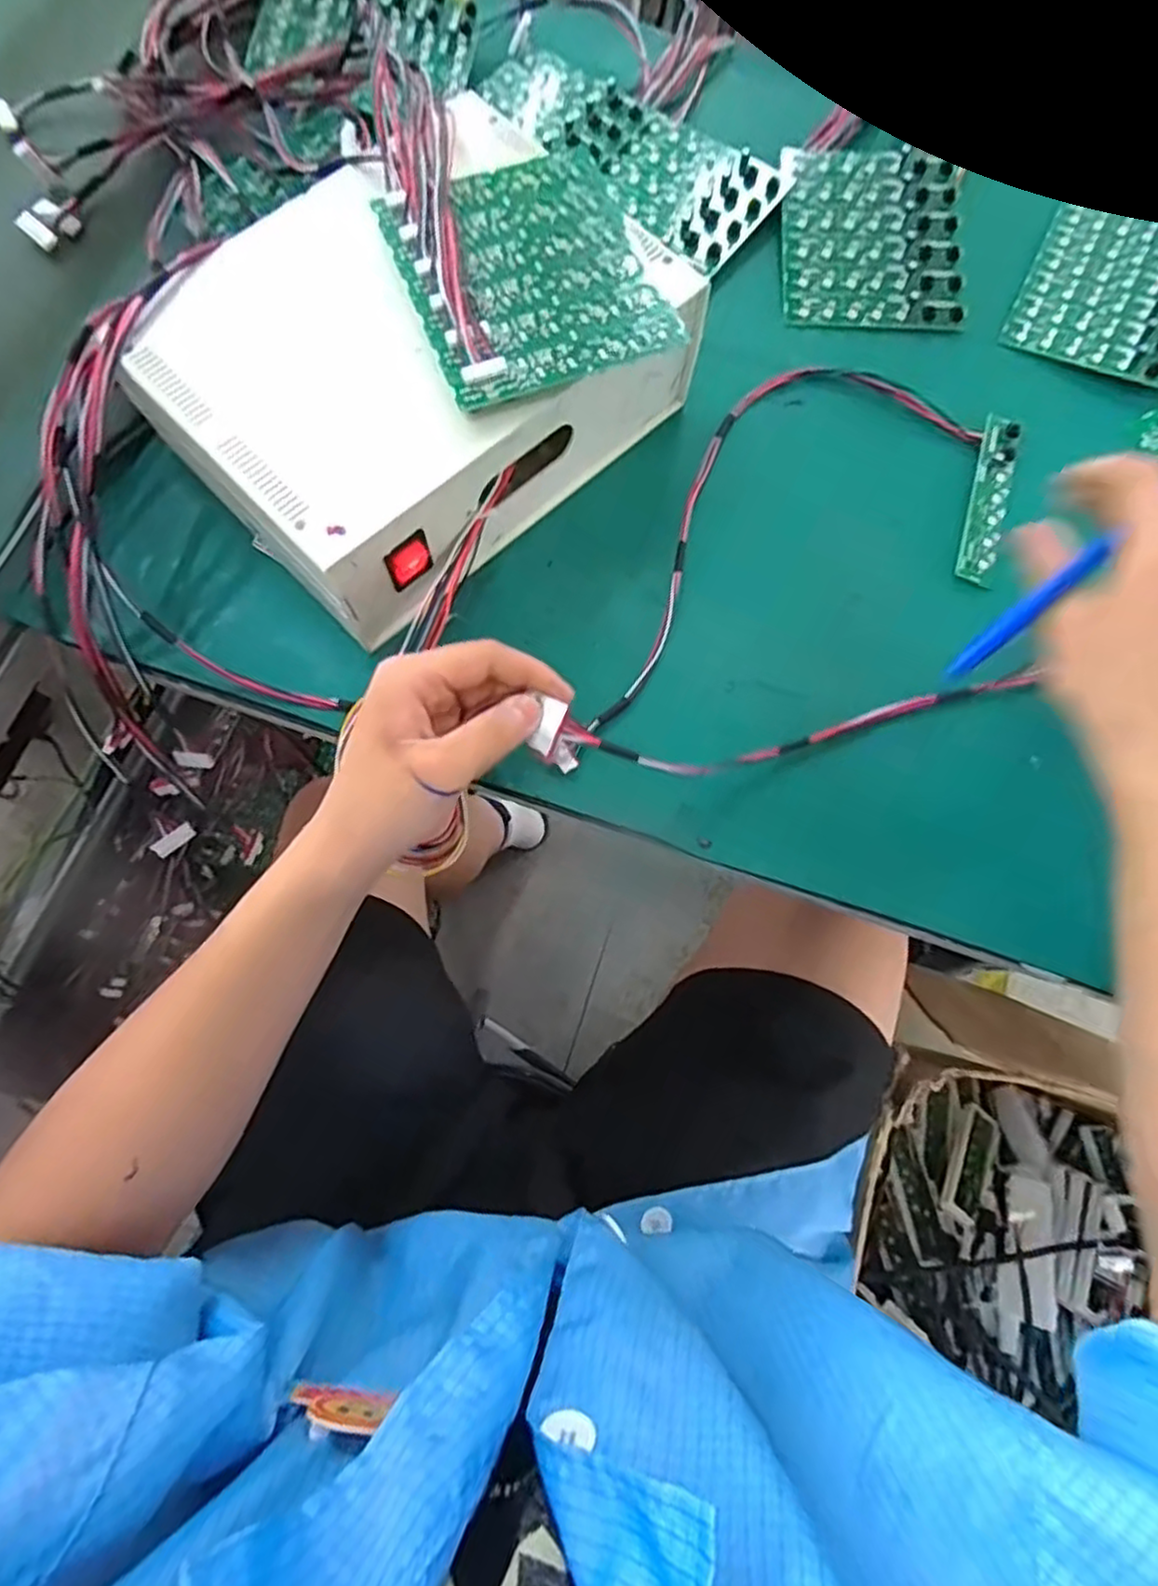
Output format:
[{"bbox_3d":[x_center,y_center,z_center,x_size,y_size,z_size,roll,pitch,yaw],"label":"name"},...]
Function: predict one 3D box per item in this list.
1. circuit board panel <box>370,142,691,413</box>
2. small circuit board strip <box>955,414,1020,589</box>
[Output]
[{"bbox_3d":[-0.027,-0.261,0.352,0.117,0.009,0.134,-23,76,-8],"label":"circuit board panel"},{"bbox_3d":[0.248,-0.178,0.426,0.022,0.005,0.117,17,74,3],"label":"small circuit board strip"}]

